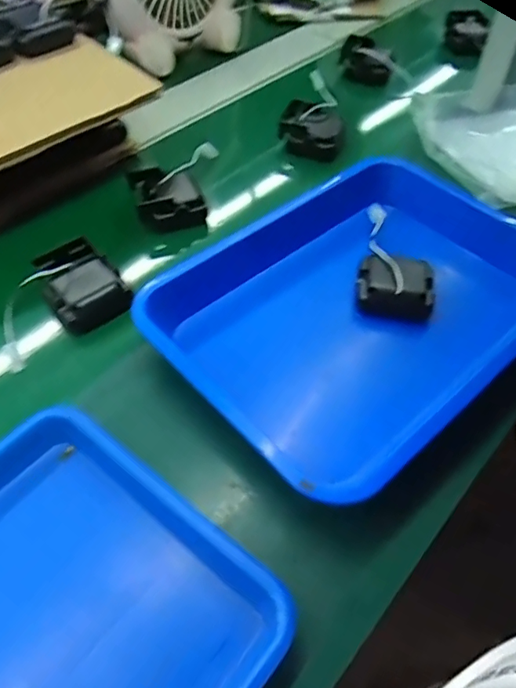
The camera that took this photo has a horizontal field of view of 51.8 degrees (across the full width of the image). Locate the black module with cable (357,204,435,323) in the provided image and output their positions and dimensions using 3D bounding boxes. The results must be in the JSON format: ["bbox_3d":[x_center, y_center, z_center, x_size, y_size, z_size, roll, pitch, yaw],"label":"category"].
[{"bbox_3d":[0.141,-0.089,0.530,0.071,0.033,0.142,10,52,7],"label":"black module with cable"}]

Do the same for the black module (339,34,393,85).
[{"bbox_3d":[0.163,-0.420,0.802,0.033,0.069,0.084,-30,58,-22],"label":"black module"}]

